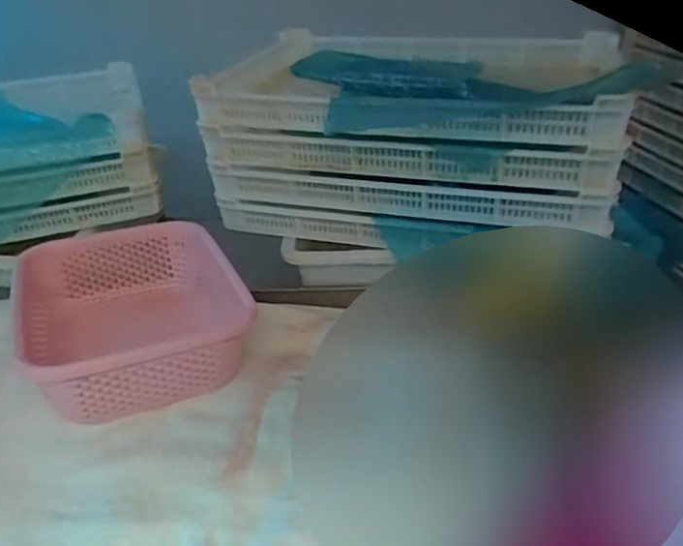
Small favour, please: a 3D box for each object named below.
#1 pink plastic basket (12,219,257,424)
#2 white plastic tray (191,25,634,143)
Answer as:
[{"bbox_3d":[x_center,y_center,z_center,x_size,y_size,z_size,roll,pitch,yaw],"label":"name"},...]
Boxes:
[{"bbox_3d":[-0.265,0.049,0.725,0.248,0.112,0.321,-16,35,-20],"label":"pink plastic basket"},{"bbox_3d":[0.098,-0.302,0.863,0.583,0.071,0.377,7,34,13],"label":"white plastic tray"}]

